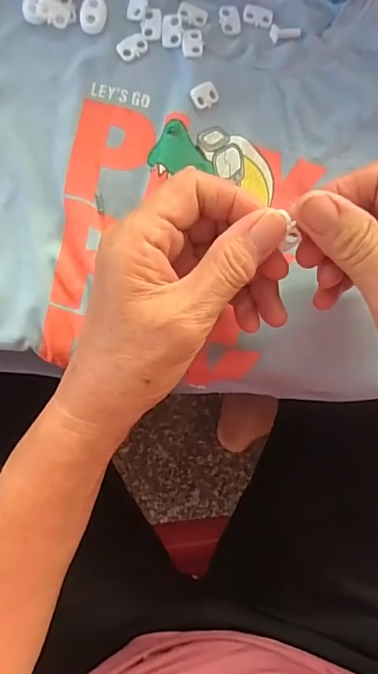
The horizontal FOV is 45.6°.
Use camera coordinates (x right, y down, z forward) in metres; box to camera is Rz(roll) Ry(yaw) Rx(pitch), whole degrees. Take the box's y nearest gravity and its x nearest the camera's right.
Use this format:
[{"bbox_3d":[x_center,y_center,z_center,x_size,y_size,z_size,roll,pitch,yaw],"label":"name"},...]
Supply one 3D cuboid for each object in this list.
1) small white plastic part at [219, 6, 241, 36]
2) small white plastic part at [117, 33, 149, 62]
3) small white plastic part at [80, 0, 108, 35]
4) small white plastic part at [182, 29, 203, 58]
[{"bbox_3d":[0.026,-0.198,0.280,0.013,0.004,0.020,-10,85,-6],"label":"small white plastic part"},{"bbox_3d":[-0.034,-0.177,0.273,0.019,0.004,0.012,-32,88,-8],"label":"small white plastic part"},{"bbox_3d":[-0.057,-0.194,0.271,0.015,0.005,0.022,9,83,-4],"label":"small white plastic part"},{"bbox_3d":[0.002,-0.180,0.274,0.013,0.004,0.019,-1,84,-6],"label":"small white plastic part"}]

